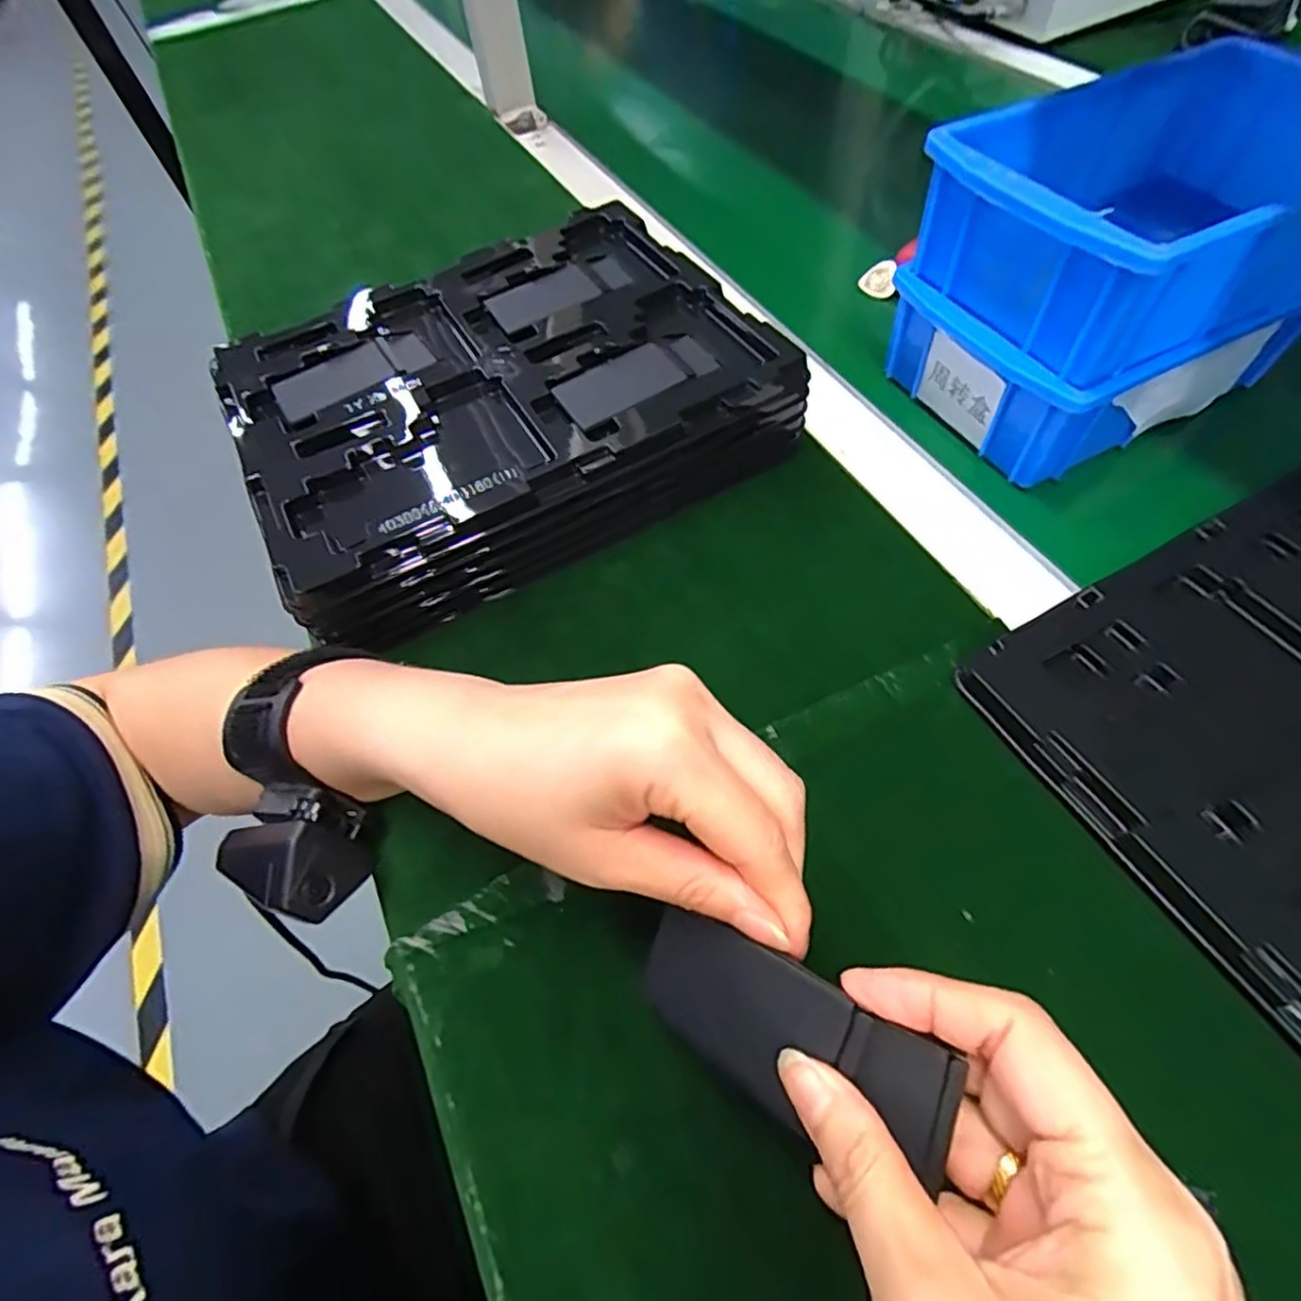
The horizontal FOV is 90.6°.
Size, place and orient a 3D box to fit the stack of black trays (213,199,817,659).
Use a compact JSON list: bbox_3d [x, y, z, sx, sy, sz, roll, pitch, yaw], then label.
[{"bbox_3d":[-0.084,-0.144,0.361,0.276,0.054,0.216,-30,61,-12],"label":"stack of black trays"}]

